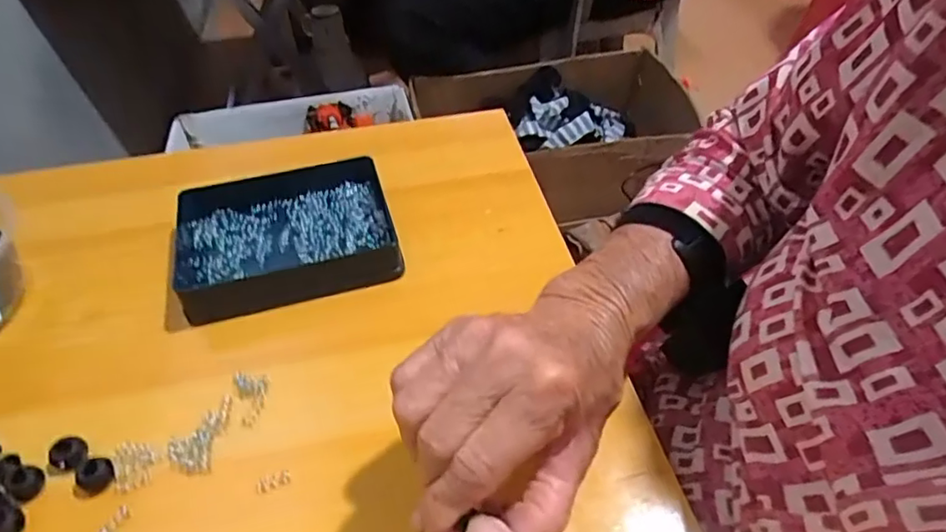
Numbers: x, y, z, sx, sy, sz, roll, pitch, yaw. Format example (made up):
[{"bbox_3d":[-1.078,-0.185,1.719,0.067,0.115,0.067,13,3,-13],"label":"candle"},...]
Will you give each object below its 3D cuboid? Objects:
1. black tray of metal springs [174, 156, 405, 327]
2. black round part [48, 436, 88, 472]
[{"bbox_3d":[-0.135,-0.022,0.420,0.151,0.031,0.111,-14,48,-12],"label":"black tray of metal springs"},{"bbox_3d":[-0.220,0.102,0.318,0.017,0.008,0.017,0,47,0],"label":"black round part"}]

